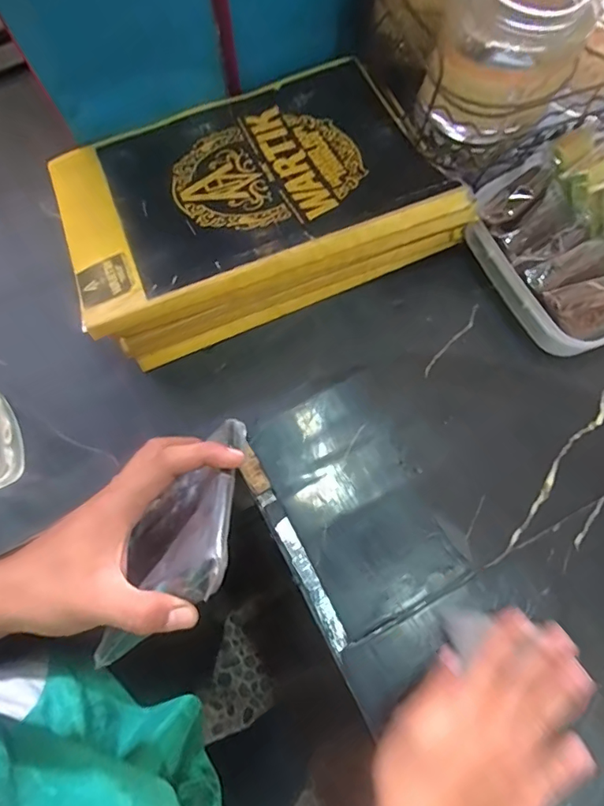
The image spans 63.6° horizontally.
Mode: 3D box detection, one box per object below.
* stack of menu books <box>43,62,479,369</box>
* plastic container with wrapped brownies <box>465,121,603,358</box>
[{"bbox_3d":[-0.054,-0.214,0.481,0.352,0.077,0.246,-23,75,-8],"label":"stack of menu books"},{"bbox_3d":[0.311,-0.175,0.479,0.278,0.080,0.194,-26,76,-9],"label":"plastic container with wrapped brownies"}]

